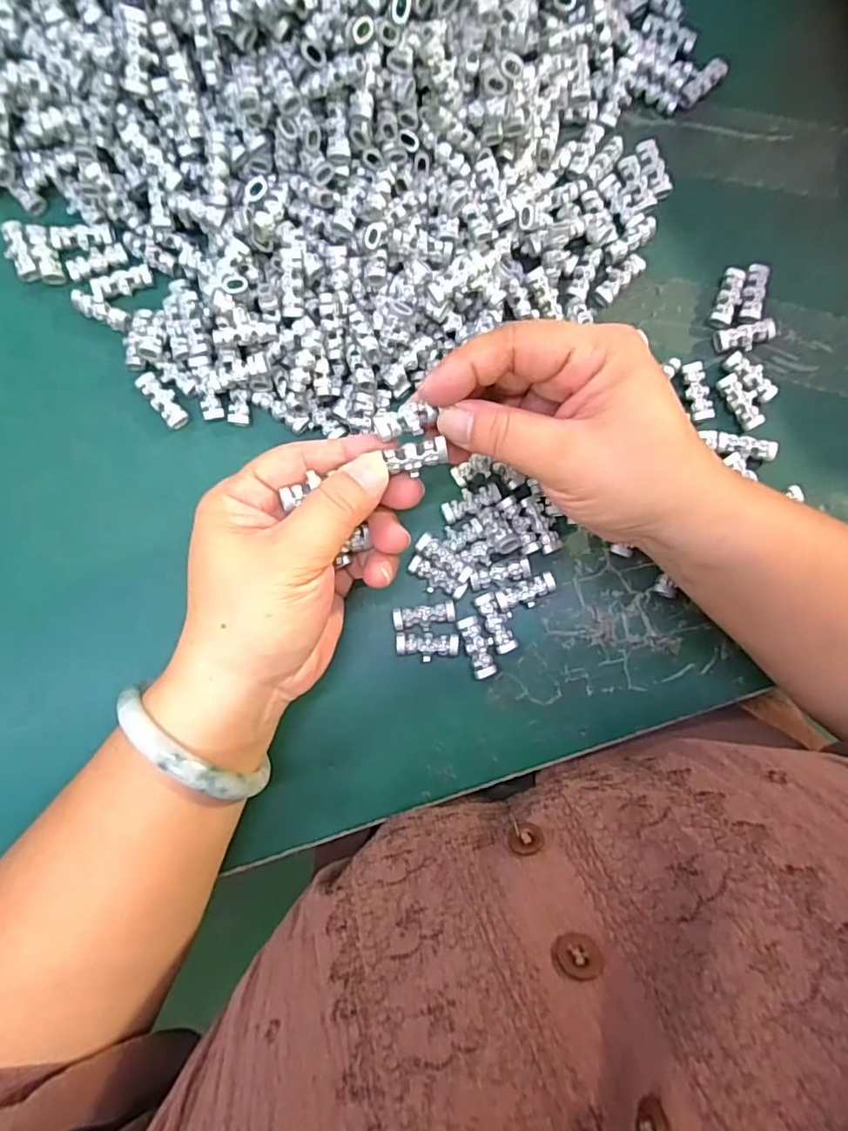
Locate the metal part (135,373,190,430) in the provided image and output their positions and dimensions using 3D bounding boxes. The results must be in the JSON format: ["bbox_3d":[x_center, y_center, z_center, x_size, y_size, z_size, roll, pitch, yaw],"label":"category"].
[{"bbox_3d":[-0.131,-0.082,0.297,0.012,0.009,0.031,-41,87,-5],"label":"metal part"}]

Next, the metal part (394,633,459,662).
[{"bbox_3d":[0.001,0.039,0.286,0.030,0.007,0.012,1,84,-2],"label":"metal part"}]

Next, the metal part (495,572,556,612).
[{"bbox_3d":[0.050,0.014,0.290,0.029,0.006,0.013,-19,85,-4],"label":"metal part"}]

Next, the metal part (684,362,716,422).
[{"bbox_3d":[0.140,-0.089,0.303,0.011,0.005,0.030,-11,84,-3],"label":"metal part"}]

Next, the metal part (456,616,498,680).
[{"bbox_3d":[0.027,0.039,0.288,0.013,0.008,0.030,-19,85,-4],"label":"metal part"}]

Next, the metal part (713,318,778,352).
[{"bbox_3d":[0.167,-0.119,0.308,0.029,0.008,0.013,-17,85,-3],"label":"metal part"}]

